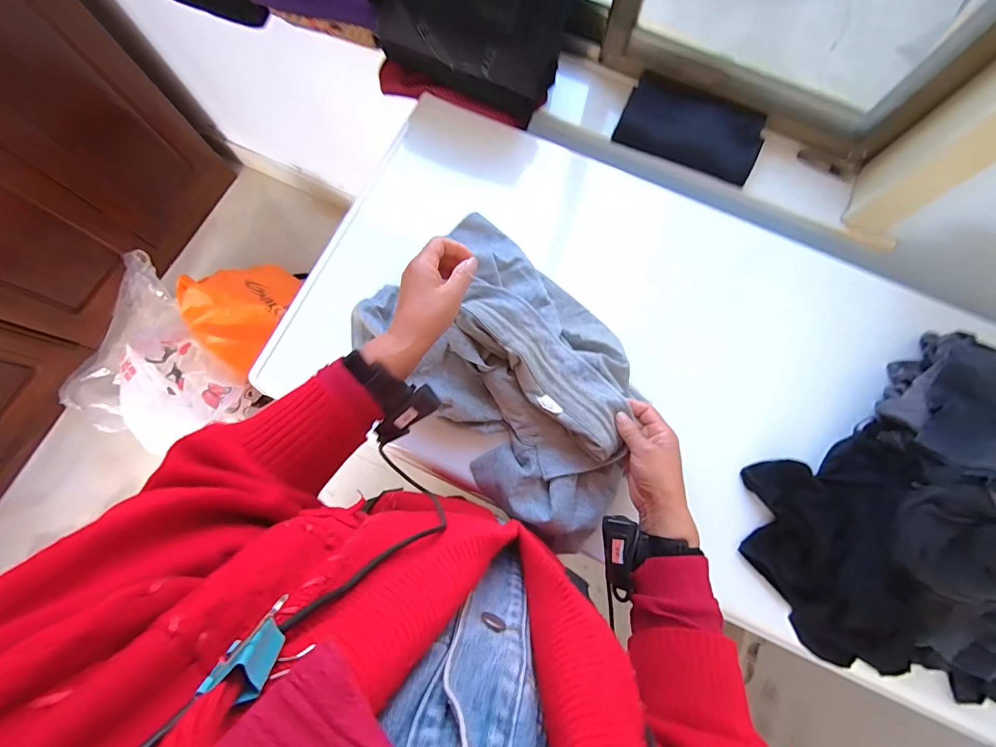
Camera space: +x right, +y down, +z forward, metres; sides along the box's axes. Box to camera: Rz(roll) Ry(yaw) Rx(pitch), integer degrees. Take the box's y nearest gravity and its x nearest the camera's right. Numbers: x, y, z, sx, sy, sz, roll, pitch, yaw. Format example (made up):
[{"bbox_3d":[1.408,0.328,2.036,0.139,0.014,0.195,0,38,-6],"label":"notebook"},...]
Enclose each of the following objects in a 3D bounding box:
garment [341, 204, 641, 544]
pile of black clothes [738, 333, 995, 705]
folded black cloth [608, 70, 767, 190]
[{"bbox_3d":[0.026,-0.016,0.552,0.265,0.088,0.425,-43,82,-10],"label":"garment"},{"bbox_3d":[0.556,0.202,0.501,0.409,0.140,0.367,-33,80,-8],"label":"pile of black clothes"},{"bbox_3d":[0.336,-0.428,0.729,0.236,0.040,0.126,24,78,4],"label":"folded black cloth"}]

